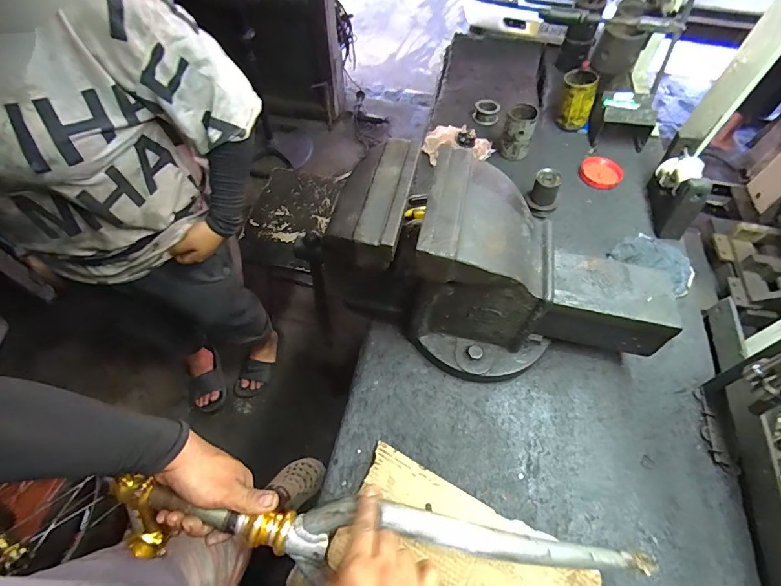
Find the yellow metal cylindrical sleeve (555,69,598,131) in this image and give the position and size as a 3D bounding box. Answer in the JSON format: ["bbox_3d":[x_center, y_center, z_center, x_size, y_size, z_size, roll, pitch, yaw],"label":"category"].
[{"bbox_3d":[0.452,-0.463,0.996,0.082,0.134,0.077,1,58,-1],"label":"yellow metal cylindrical sleeve"}]

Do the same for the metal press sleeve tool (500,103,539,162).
[{"bbox_3d":[0.293,-0.365,0.943,0.069,0.109,0.060,17,59,9],"label":"metal press sleeve tool"}]

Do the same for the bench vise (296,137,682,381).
[{"bbox_3d":[0.139,-0.027,0.599,0.536,0.250,0.206,19,59,10],"label":"bench vise"}]

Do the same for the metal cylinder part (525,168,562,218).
[{"bbox_3d":[0.323,-0.208,0.856,0.066,0.078,0.062,27,61,14],"label":"metal cylinder part"}]

